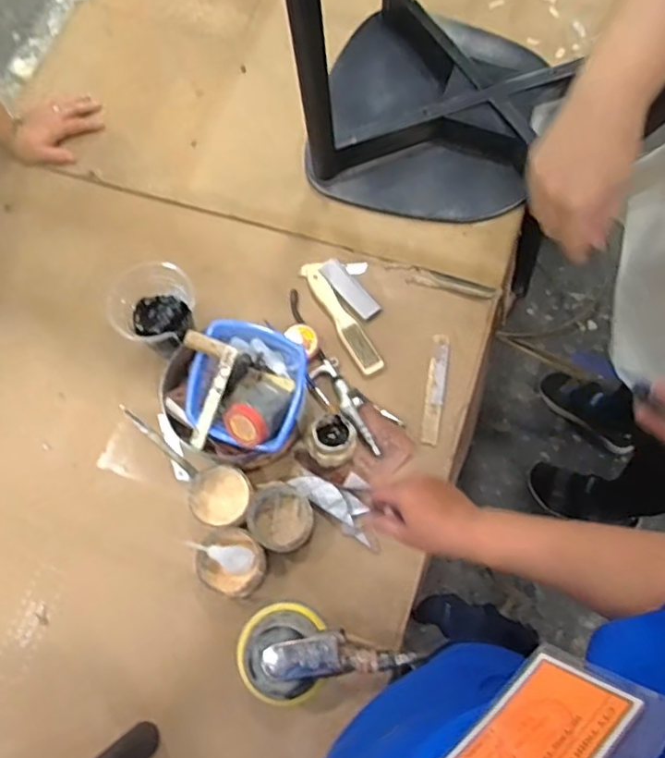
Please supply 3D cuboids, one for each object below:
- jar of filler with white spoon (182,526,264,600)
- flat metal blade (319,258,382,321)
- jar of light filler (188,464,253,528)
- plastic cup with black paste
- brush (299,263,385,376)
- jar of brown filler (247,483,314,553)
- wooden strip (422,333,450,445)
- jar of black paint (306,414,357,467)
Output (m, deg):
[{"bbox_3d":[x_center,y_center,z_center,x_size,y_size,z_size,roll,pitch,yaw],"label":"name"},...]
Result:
[{"bbox_3d":[-0.129,0.237,0.788,0.079,0.050,0.086,-1,71,2],"label":"jar of filler with white spoon"},{"bbox_3d":[0.026,-0.137,0.923,0.036,0.005,0.112,-39,74,-11],"label":"flat metal blade"},{"bbox_3d":[-0.147,0.157,0.809,0.081,0.050,0.076,-1,71,2],"label":"jar of light filler"},{"bbox_3d":[-0.237,-0.086,0.852,0.105,0.136,0.095,-4,69,1],"label":"plastic cup with black paste"},{"bbox_3d":[0.012,-0.093,0.908,0.037,0.012,0.200,-30,72,-8],"label":"brush"},{"bbox_3d":[-0.069,0.185,0.811,0.082,0.027,0.087,-1,71,2],"label":"jar of brown filler"},{"bbox_3d":[0.149,0.013,0.881,0.025,0.008,0.167,9,71,5],"label":"wooden strip"},{"bbox_3d":[0.001,0.085,0.808,0.061,0.062,0.073,10,70,6],"label":"jar of black paint"}]

